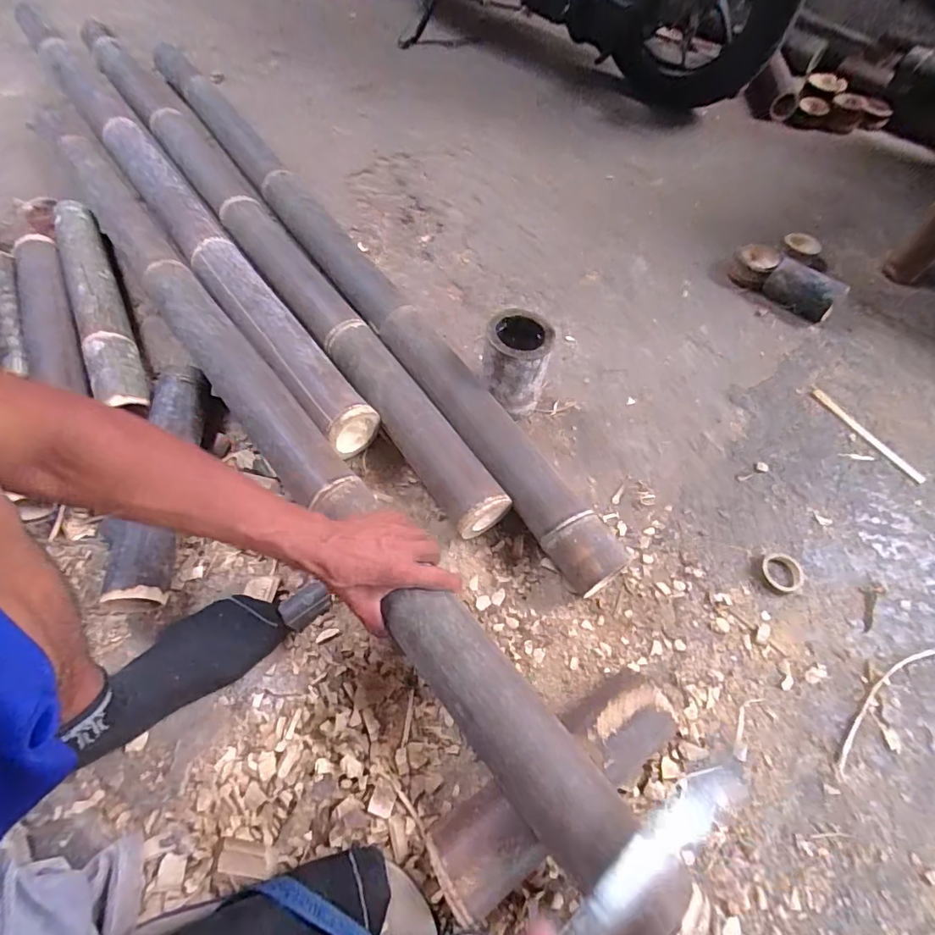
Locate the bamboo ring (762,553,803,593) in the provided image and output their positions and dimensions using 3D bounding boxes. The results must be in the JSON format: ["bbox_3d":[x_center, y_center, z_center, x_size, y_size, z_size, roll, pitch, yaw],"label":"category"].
[{"bbox_3d":[0.419,0.139,0.645,0.053,0.010,0.051,1,59,-2],"label":"bamboo ring"}]

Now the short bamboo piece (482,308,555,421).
[{"bbox_3d":[0.071,-0.149,0.732,0.090,0.138,0.098,11,60,5],"label":"short bamboo piece"}]

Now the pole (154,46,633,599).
[{"bbox_3d":[-0.249,-0.417,0.882,0.098,0.068,1.480,-30,64,-19],"label":"pole"}]

